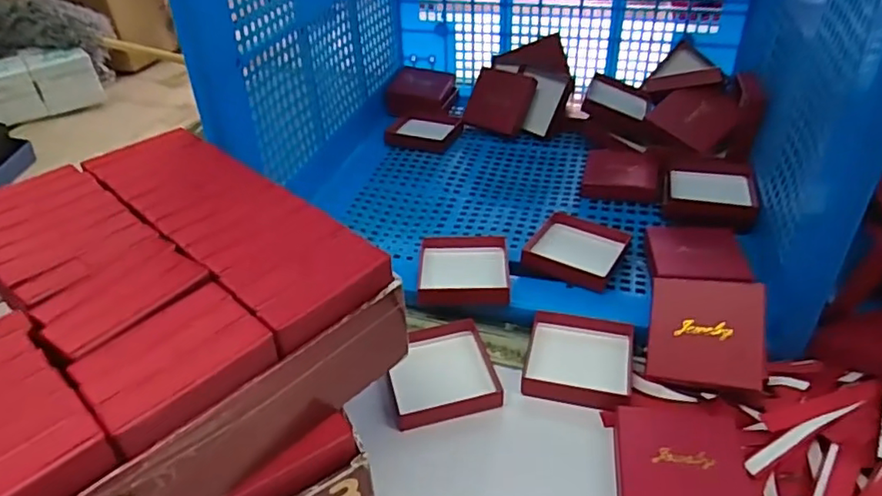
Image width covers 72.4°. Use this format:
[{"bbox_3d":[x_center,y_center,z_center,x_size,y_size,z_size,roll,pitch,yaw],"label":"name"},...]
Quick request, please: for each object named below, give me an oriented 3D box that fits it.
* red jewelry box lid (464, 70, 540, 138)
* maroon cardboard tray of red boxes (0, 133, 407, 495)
[{"bbox_3d":[0.086,-0.218,0.897,0.092,0.089,0.020,19,9,20],"label":"red jewelry box lid"},{"bbox_3d":[-0.260,0.081,0.382,0.282,0.107,0.383,28,47,34],"label":"maroon cardboard tray of red boxes"}]

